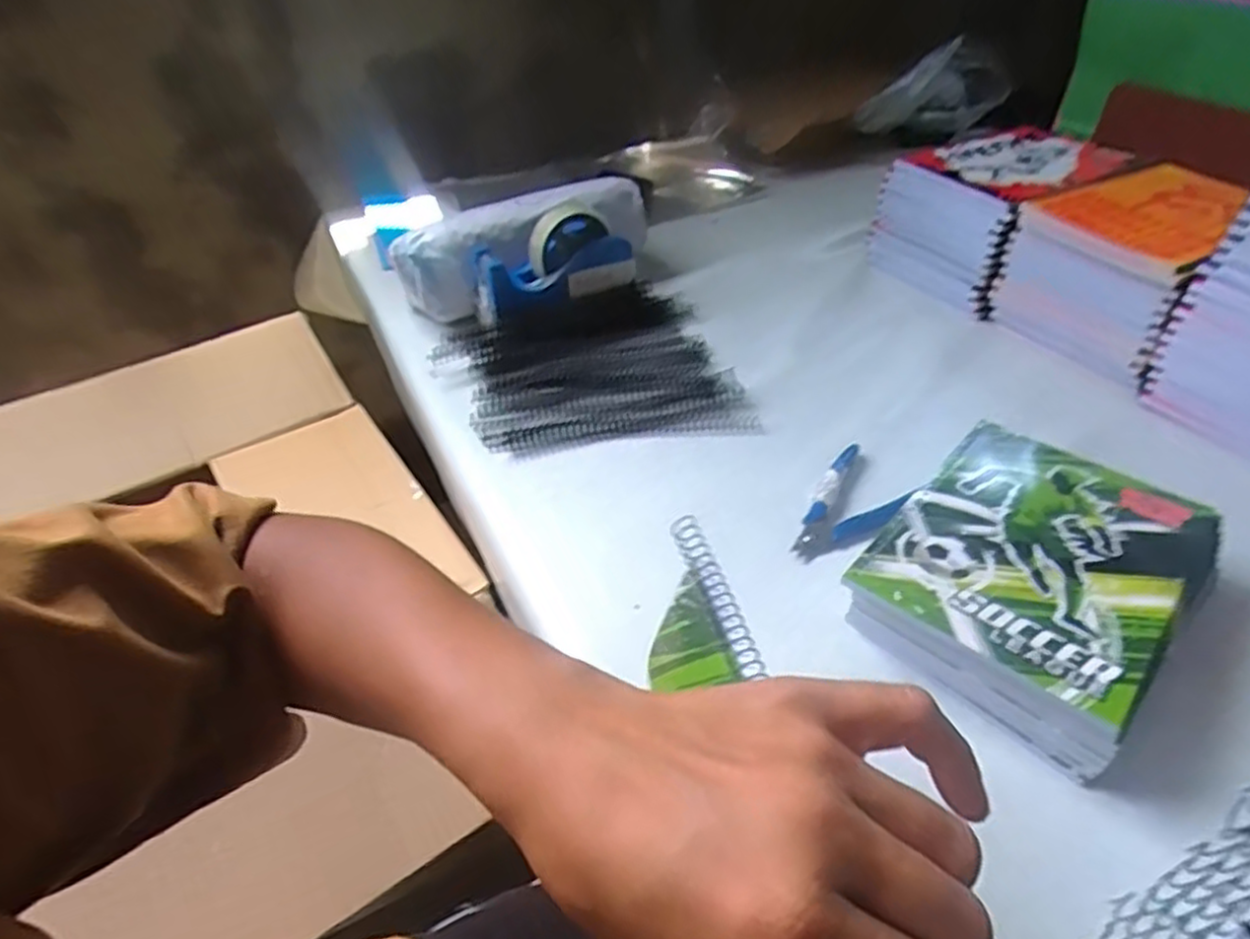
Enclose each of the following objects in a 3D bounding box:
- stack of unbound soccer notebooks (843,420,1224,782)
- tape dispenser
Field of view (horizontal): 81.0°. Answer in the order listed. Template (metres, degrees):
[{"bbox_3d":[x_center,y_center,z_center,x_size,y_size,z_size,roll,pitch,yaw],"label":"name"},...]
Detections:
[{"bbox_3d":[0.252,0.064,0.450,0.160,0.049,0.206,29,51,33],"label":"stack of unbound soccer notebooks"},{"bbox_3d":[-0.073,-0.199,0.729,0.163,0.094,0.059,-20,43,-16],"label":"tape dispenser"}]

